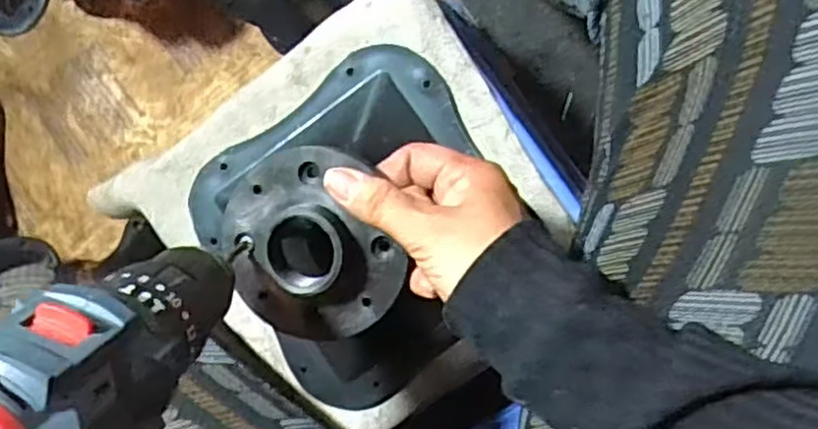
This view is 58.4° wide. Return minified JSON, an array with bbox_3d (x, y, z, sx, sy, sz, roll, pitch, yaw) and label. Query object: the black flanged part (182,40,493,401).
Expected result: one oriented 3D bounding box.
[{"bbox_3d":[-0.034,0.016,0.415,0.176,0.127,0.193,-32,90,10],"label":"black flanged part"}]

